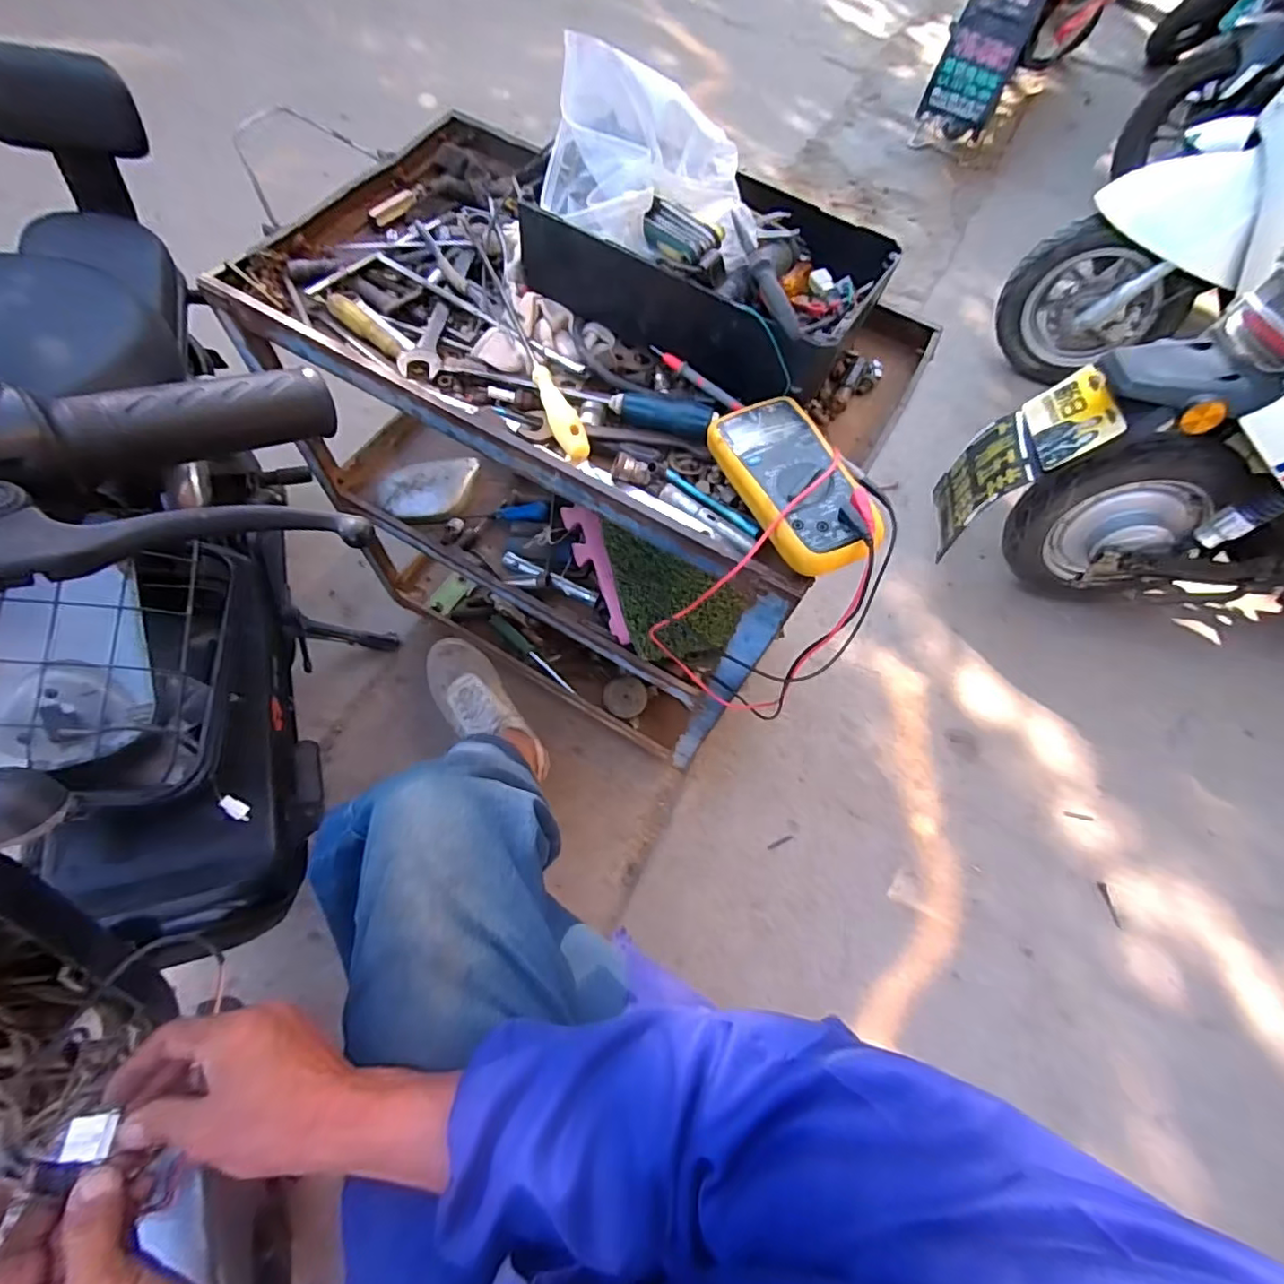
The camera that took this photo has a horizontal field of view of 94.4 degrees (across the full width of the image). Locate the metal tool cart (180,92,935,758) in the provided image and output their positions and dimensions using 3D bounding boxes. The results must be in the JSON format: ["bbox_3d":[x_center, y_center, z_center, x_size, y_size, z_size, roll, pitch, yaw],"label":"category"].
[{"bbox_3d":[-0.070,-0.226,0.851,0.660,0.708,0.409,30,66,10],"label":"metal tool cart"}]

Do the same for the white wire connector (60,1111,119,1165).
[{"bbox_3d":[-0.326,0.293,0.351,0.023,0.012,0.023,10,55,-30],"label":"white wire connector"}]

